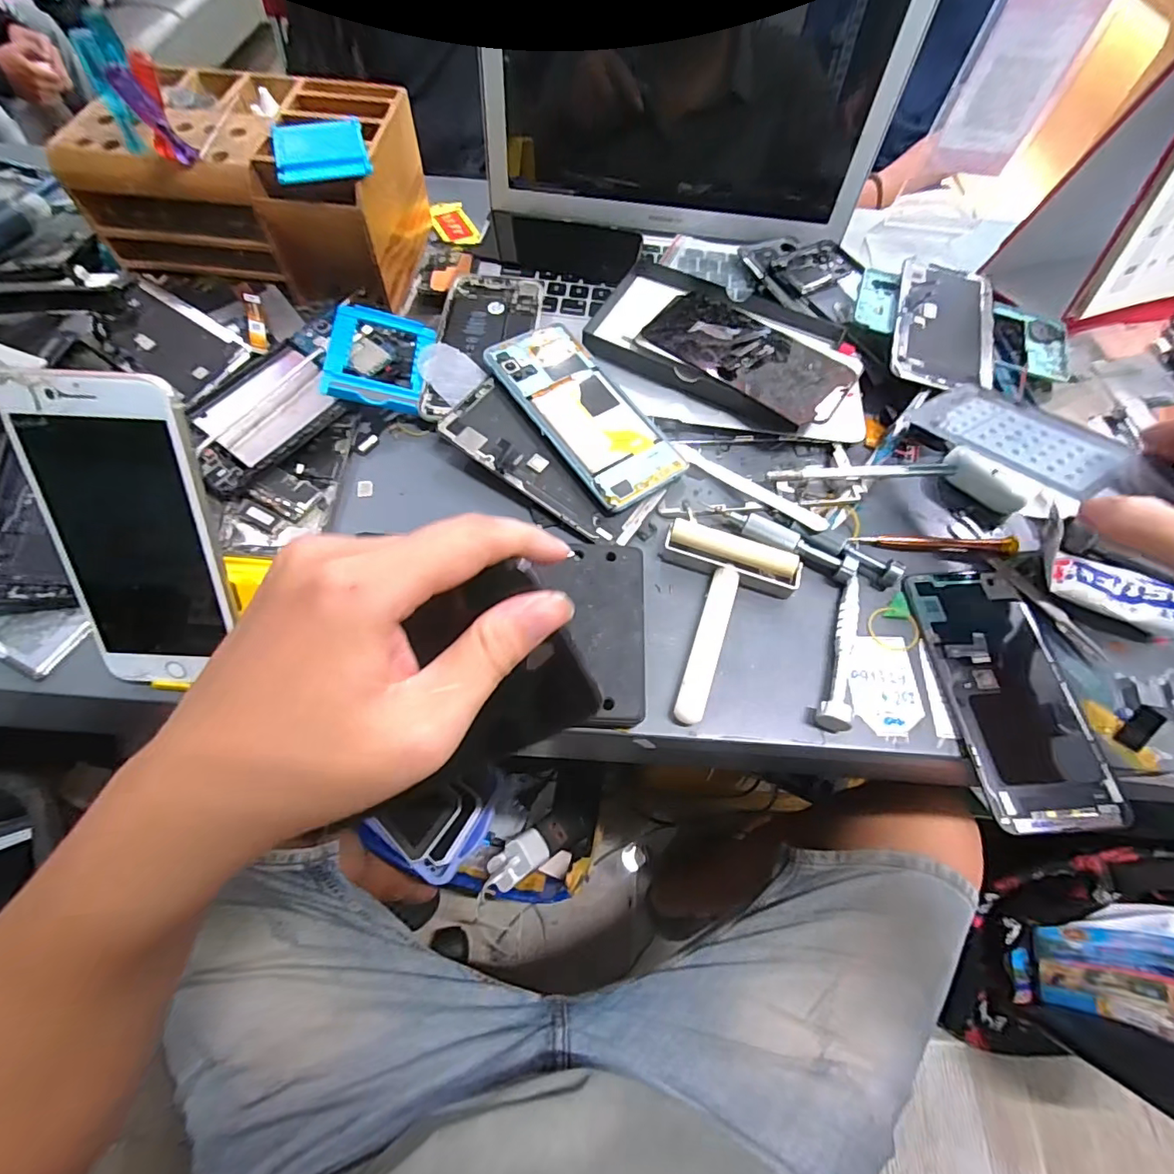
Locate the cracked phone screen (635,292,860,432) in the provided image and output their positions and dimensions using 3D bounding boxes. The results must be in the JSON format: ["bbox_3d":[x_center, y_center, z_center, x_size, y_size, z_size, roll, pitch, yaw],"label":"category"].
[{"bbox_3d":[0.117,-0.173,0.386,0.152,0.008,0.071,40,73,20],"label":"cracked phone screen"}]

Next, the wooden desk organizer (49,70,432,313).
[{"bbox_3d":[-0.247,-0.310,0.407,0.208,0.092,0.136,6,62,0],"label":"wooden desk organizer"}]

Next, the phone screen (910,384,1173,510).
[{"bbox_3d":[0.278,-0.083,0.310,0.068,0.006,0.150,-37,56,-20],"label":"phone screen"}]

